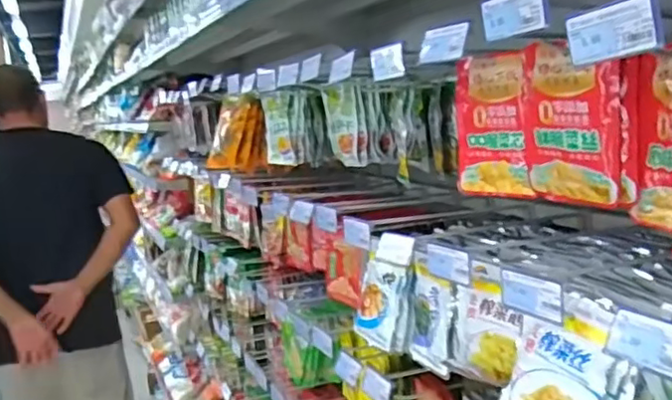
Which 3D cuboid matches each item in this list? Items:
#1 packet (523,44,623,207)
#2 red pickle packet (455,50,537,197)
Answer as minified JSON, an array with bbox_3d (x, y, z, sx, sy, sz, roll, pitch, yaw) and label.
[{"bbox_3d":[0.227,-0.074,0.599,0.019,0.158,0.113,-18,15,-29],"label":"packet"},{"bbox_3d":[0.177,-0.082,0.686,0.015,0.156,0.102,-11,12,-39],"label":"red pickle packet"}]

